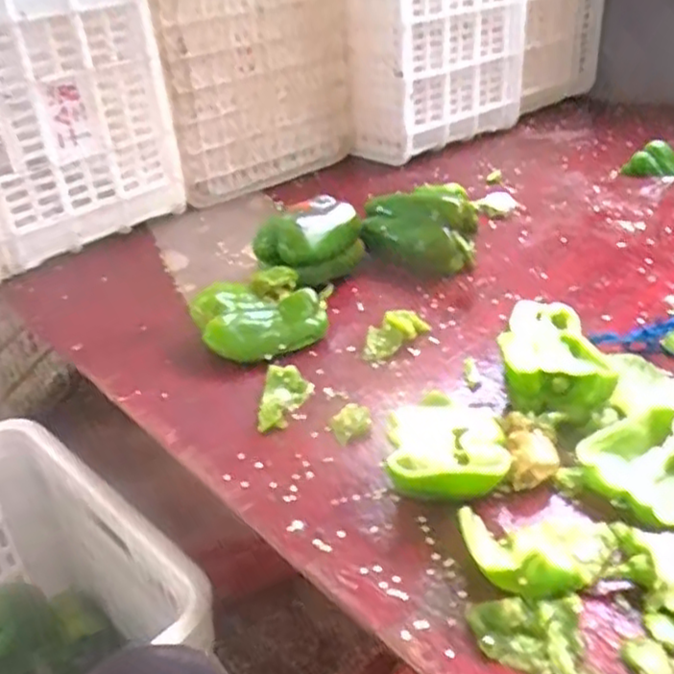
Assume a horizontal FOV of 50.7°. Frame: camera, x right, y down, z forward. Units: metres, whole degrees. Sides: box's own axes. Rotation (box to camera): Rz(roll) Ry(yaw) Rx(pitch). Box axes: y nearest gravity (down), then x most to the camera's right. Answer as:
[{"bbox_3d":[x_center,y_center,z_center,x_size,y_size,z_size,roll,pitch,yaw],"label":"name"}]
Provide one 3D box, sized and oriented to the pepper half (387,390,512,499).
[{"bbox_3d":[0.080,0.085,0.522,0.080,0.044,0.084,-5,30,4],"label":"pepper half"}]

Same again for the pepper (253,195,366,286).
[{"bbox_3d":[-0.032,-0.106,0.814,0.120,0.077,0.073,-31,38,-35],"label":"pepper"}]

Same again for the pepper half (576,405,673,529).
[{"bbox_3d":[0.223,0.086,0.494,0.093,0.031,0.083,-23,34,-26],"label":"pepper half"}]

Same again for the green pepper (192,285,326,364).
[{"bbox_3d":[-0.076,-0.014,0.719,0.130,0.057,0.086,-13,31,-9],"label":"green pepper"}]

